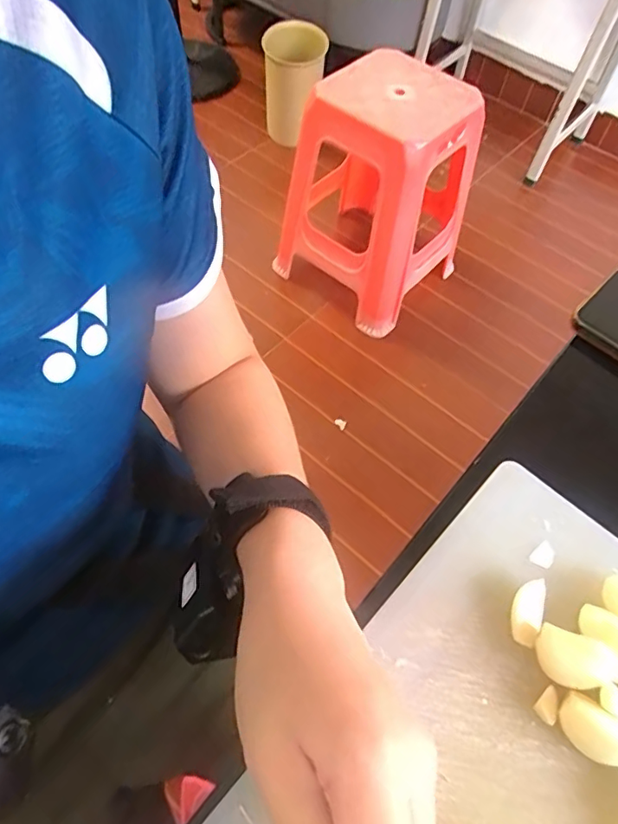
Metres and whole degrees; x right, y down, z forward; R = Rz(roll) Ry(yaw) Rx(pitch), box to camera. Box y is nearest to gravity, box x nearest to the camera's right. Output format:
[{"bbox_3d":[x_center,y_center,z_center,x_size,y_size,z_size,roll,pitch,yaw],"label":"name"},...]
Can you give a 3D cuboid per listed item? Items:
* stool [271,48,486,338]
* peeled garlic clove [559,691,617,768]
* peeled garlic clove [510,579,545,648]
[{"bbox_3d":[0.161,-0.499,1.245,0.342,0.443,0.342,36,64,18],"label":"stool"},{"bbox_3d":[0.121,0.131,0.218,0.034,0.013,0.019,38,64,19],"label":"peeled garlic clove"},{"bbox_3d":[0.101,0.092,0.249,0.013,0.006,0.030,22,60,10],"label":"peeled garlic clove"}]

